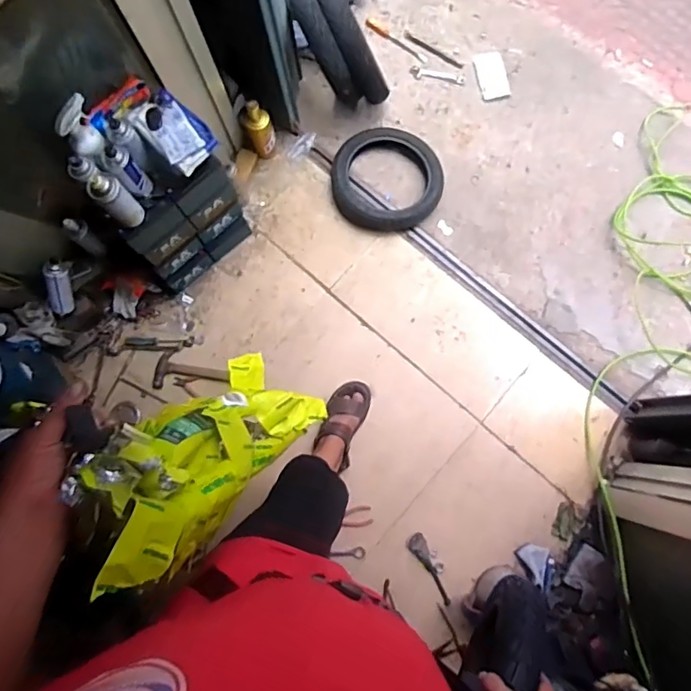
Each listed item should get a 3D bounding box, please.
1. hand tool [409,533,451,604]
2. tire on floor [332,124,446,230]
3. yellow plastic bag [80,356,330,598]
[{"bbox_3d":[0.225,0.611,1.417,0.048,0.011,0.193,-22,79,-1],"label":"hand tool"},{"bbox_3d":[0.130,-0.516,1.619,0.335,0.077,0.335,18,76,3],"label":"tire on floor"},{"bbox_3d":[-0.168,0.136,0.689,0.167,0.462,0.114,25,108,5],"label":"yellow plastic bag"}]

